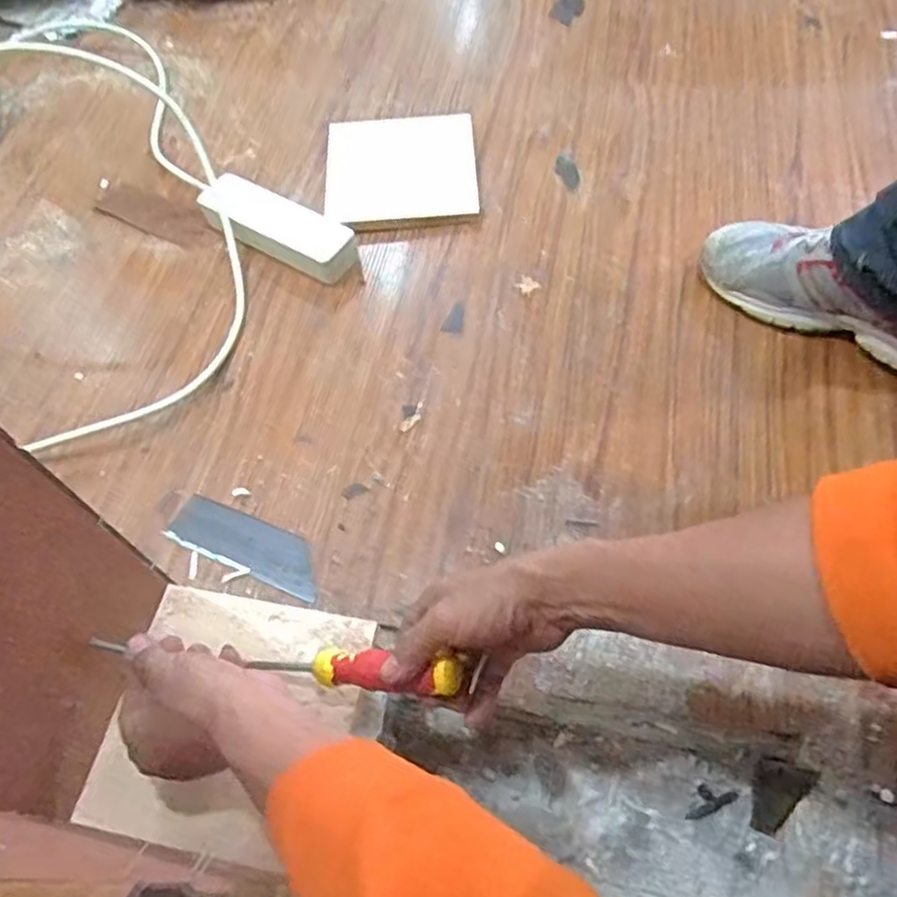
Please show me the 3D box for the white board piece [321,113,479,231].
[{"bbox_3d":[-0.058,-0.340,0.902,0.182,0.022,0.182,-4,60,2],"label":"white board piece"}]

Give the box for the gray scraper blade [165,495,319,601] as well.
[{"bbox_3d":[-0.185,0.087,0.680,0.157,0.004,0.051,20,63,15],"label":"gray scraper blade"}]

